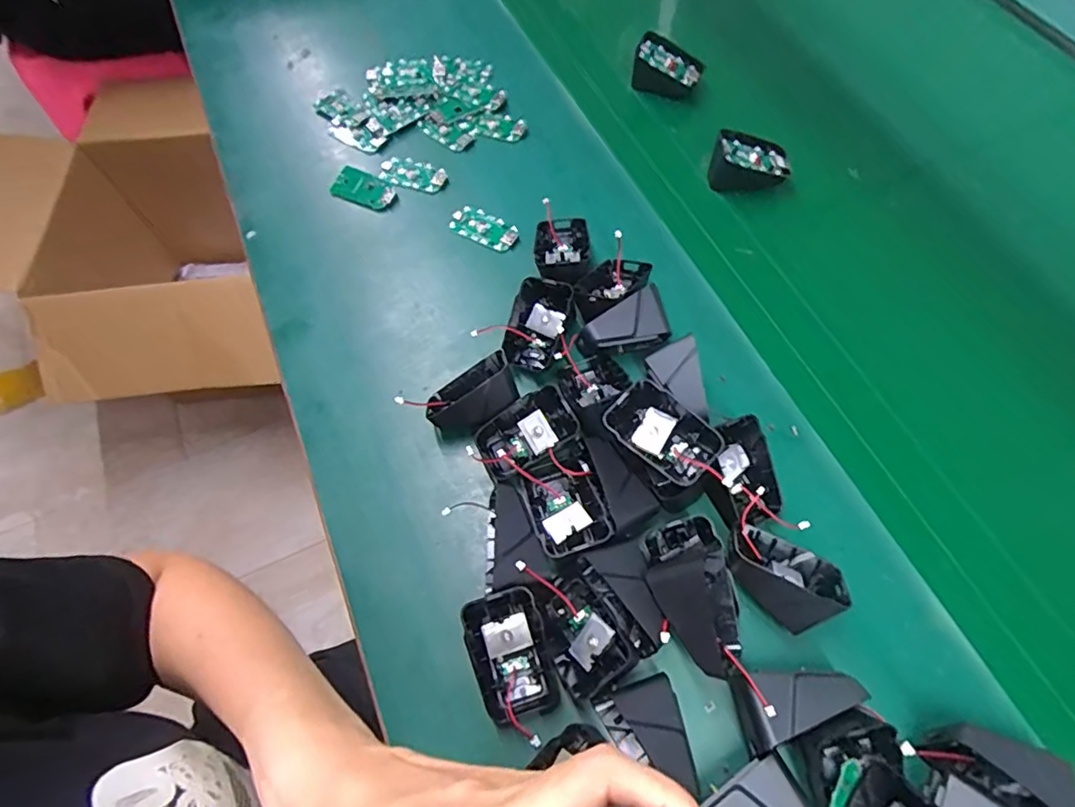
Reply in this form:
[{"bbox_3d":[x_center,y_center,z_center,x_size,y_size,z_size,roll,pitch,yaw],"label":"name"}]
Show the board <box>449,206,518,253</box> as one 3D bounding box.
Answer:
[{"bbox_3d":[-0.046,-0.156,0.507,0.062,0.012,0.030,30,69,17],"label":"board"}]

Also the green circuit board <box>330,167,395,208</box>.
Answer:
[{"bbox_3d":[-0.161,-0.202,0.534,0.059,0.008,0.035,16,66,12],"label":"green circuit board"}]

